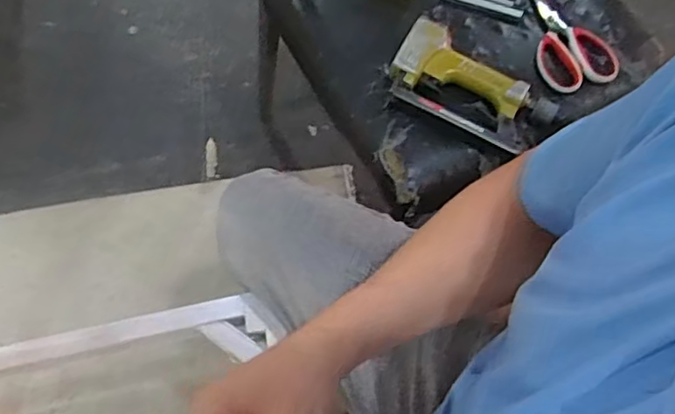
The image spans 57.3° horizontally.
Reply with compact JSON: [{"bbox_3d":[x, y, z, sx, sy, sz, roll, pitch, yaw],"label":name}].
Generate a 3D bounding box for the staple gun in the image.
[{"bbox_3d":[0.161,-0.148,0.756,0.196,0.044,0.109,30,68,11],"label":"staple gun"}]

